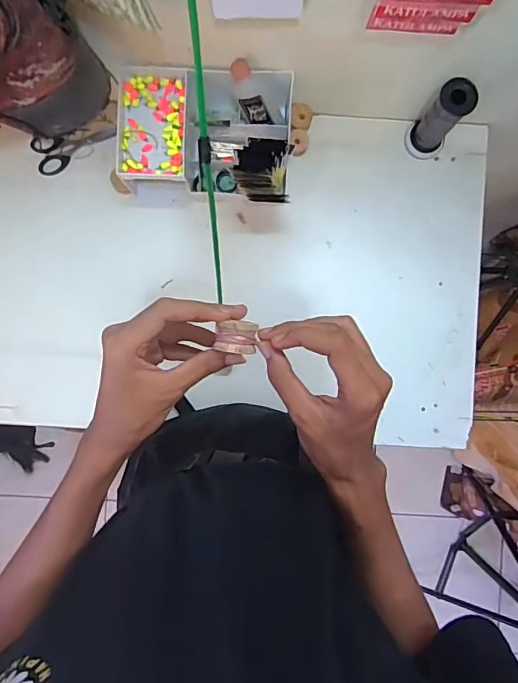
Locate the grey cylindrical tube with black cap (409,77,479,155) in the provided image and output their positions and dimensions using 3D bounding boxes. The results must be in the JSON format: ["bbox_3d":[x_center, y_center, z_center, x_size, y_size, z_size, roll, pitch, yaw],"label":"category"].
[{"bbox_3d":[0.263,-0.323,0.675,0.054,0.122,0.053,37,89,0],"label":"grey cylindrical tube with black cap"}]

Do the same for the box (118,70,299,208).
[{"bbox_3d":[-0.073,-0.292,0.665,0.240,0.117,0.166,8,89,-1],"label":"box"}]

